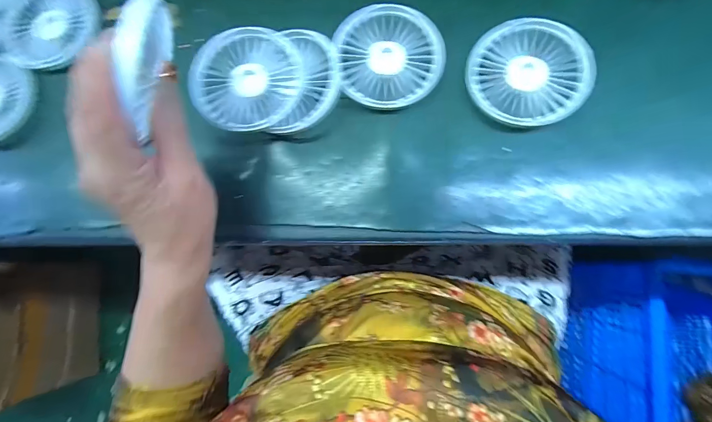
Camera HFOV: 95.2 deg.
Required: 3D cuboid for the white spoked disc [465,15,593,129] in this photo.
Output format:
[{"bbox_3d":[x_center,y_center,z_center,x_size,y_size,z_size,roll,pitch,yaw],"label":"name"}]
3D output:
[{"bbox_3d":[0.138,-0.111,0.265,0.092,0.022,0.082,29,84,8],"label":"white spoked disc"}]

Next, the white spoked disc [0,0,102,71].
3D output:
[{"bbox_3d":[-0.298,-0.184,0.314,0.096,0.007,0.090,-1,81,4],"label":"white spoked disc"}]

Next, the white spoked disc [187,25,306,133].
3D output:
[{"bbox_3d":[-0.091,-0.110,0.271,0.088,0.007,0.089,0,84,0],"label":"white spoked disc"}]

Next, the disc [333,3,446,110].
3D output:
[{"bbox_3d":[0.029,-0.131,0.279,0.086,0.016,0.089,-1,81,4],"label":"disc"}]

